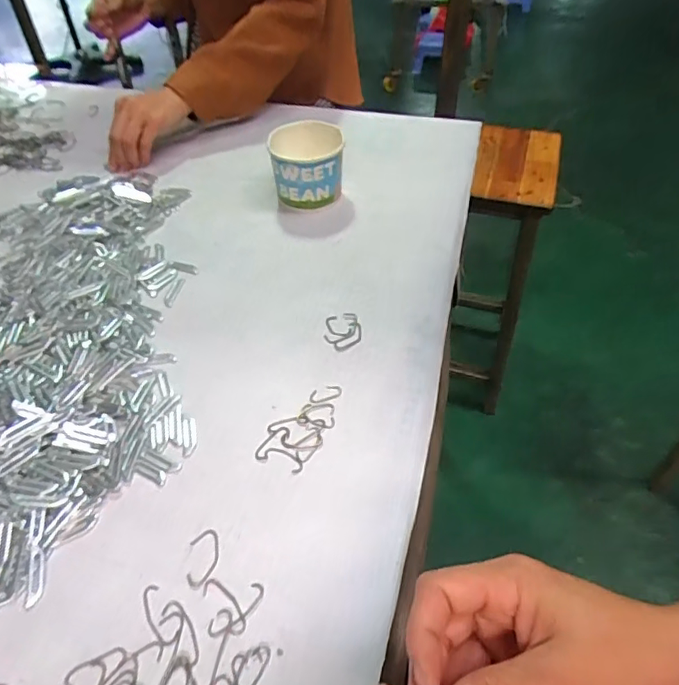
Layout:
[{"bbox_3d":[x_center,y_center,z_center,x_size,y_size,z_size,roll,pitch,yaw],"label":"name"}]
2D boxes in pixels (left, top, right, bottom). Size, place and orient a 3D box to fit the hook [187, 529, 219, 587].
[{"bbox_3d":[-0.092,0.145,0.363,0.020,0.004,0.038,-4,47,-4],"label":"hook"}]

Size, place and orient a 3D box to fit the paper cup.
[{"bbox_3d":[-0.038,-0.207,0.639,0.084,0.080,0.075,-3,47,-2],"label":"paper cup"}]

